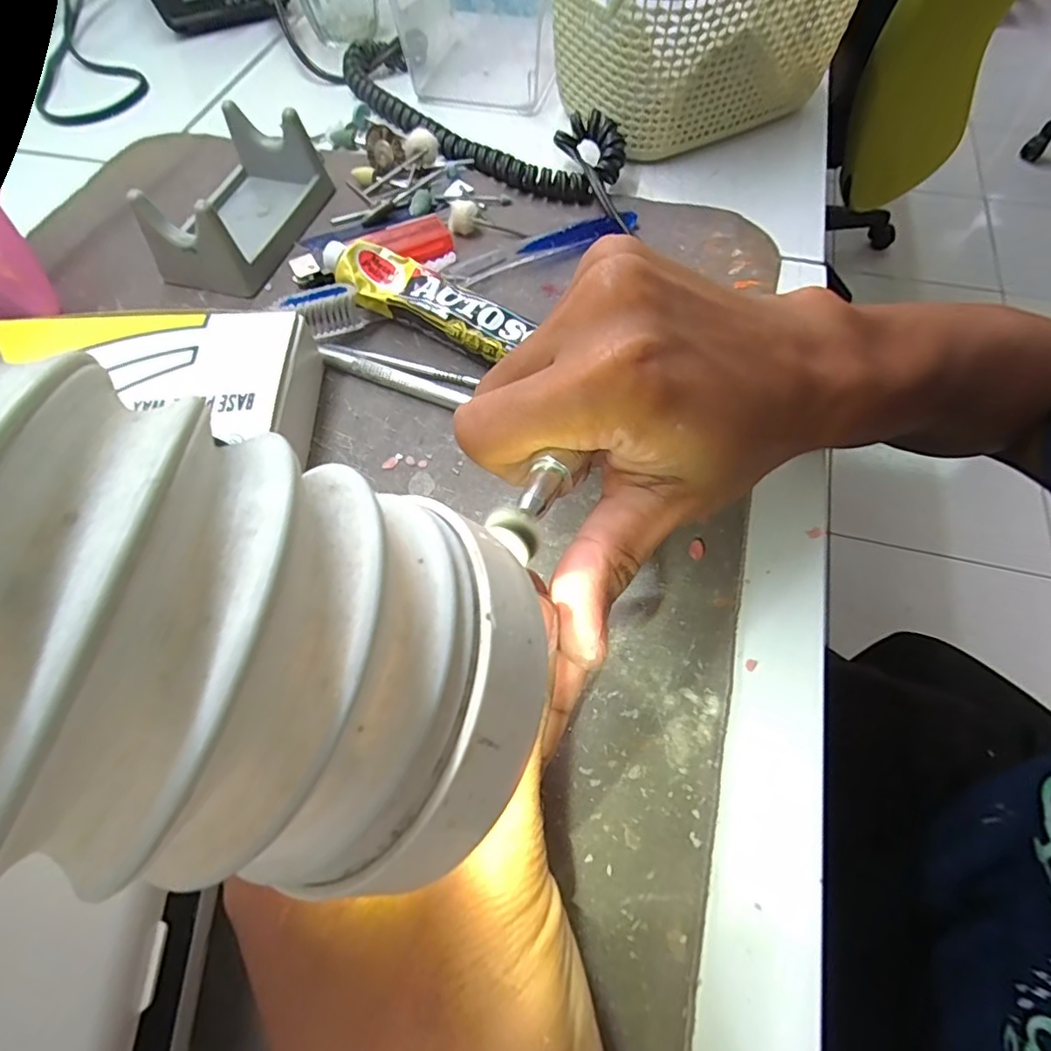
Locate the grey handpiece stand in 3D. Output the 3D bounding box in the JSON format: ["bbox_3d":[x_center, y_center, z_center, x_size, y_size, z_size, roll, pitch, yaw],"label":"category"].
[{"bbox_3d":[-0.146,-0.167,0.287,0.055,0.041,0.094,14,63,9],"label":"grey handpiece stand"}]

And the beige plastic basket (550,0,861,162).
[{"bbox_3d":[0.100,-0.294,0.325,0.167,0.086,0.124,-25,64,-12],"label":"beige plastic basket"}]

